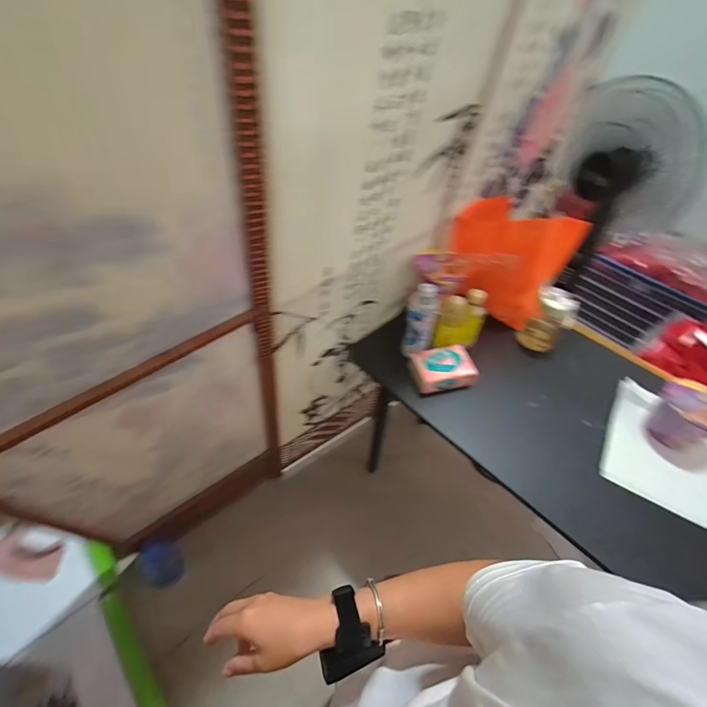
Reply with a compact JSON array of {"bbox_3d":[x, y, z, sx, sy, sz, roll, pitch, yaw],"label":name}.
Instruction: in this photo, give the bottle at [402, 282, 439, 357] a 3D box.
[{"bbox_3d":[0.166,-0.081,0.906,0.074,0.208,0.061,14,49,9],"label":"bottle"}]

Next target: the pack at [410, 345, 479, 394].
[{"bbox_3d":[0.220,0.039,0.918,0.149,0.051,0.097,-8,49,-11],"label":"pack"}]

